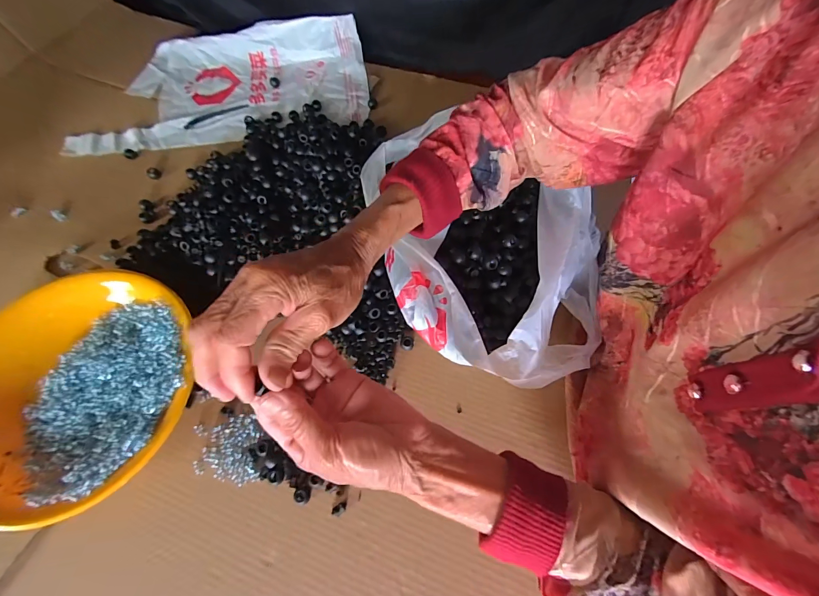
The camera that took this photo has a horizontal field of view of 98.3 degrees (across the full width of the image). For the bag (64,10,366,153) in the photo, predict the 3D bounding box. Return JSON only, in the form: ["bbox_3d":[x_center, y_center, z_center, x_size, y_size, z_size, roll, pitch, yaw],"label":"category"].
[{"bbox_3d":[-0.305,-0.357,0.576,0.466,0.051,0.240,-9,65,-3],"label":"bag"}]

